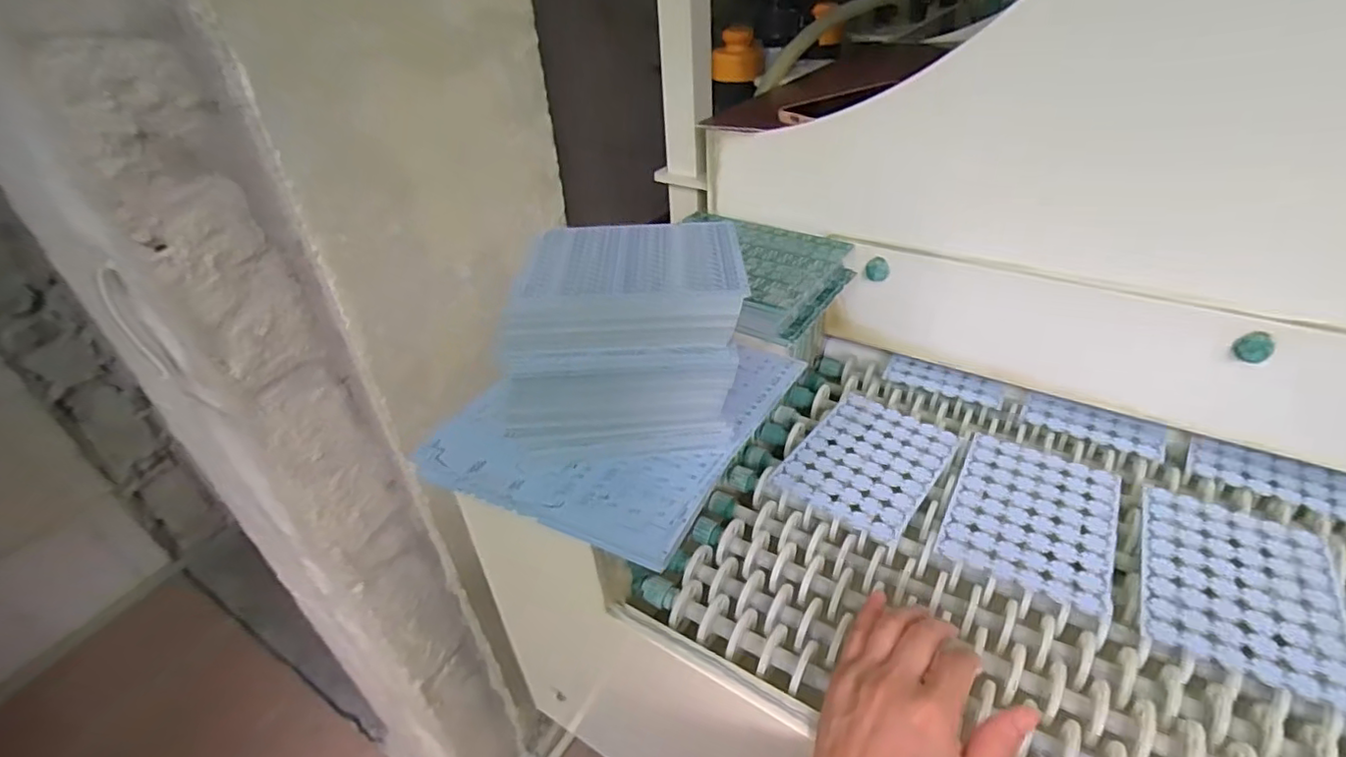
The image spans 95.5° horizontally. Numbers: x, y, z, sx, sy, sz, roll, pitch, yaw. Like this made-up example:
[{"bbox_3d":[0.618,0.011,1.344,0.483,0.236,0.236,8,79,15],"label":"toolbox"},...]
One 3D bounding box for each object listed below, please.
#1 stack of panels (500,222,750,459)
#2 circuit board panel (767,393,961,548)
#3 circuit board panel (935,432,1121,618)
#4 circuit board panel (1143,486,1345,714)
[{"bbox_3d":[-0.030,-0.028,0.413,0.145,0.111,0.120,-4,37,0],"label":"stack of panels"},{"bbox_3d":[0.178,0.074,0.557,0.114,0.007,0.151,25,46,31],"label":"circuit board panel"},{"bbox_3d":[0.293,0.107,0.499,0.115,0.004,0.154,19,42,27],"label":"circuit board panel"},{"bbox_3d":[0.408,0.145,0.439,0.116,0.004,0.157,18,42,27],"label":"circuit board panel"}]

